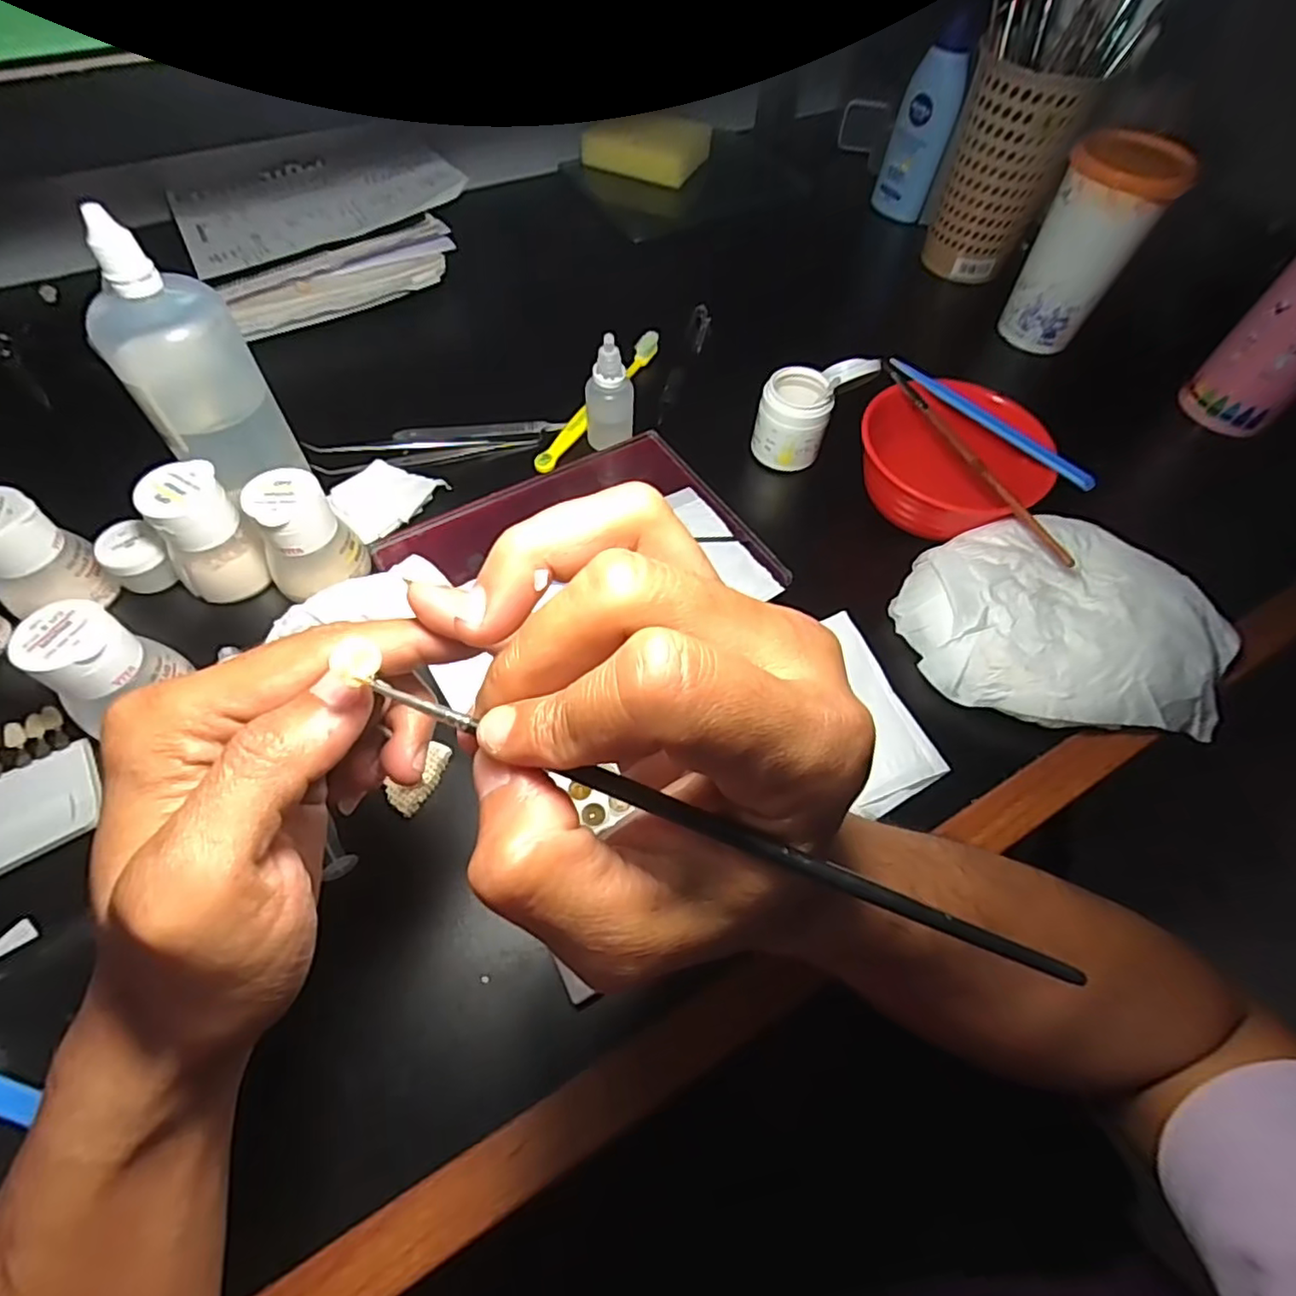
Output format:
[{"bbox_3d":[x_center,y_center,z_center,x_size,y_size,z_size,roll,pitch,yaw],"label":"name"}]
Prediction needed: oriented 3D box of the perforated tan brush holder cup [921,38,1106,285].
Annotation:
[{"bbox_3d":[0.284,-0.390,0.529,0.086,0.134,0.086,2,59,-3],"label":"perforated tan brush holder cup"}]

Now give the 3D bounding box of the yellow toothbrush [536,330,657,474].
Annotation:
[{"bbox_3d":[-0.032,-0.174,0.453,0.014,0.016,0.155,26,61,12],"label":"yellow toothbrush"}]

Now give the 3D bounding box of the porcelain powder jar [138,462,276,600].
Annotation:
[{"bbox_3d":[-0.233,-0.058,0.339,0.042,0.061,0.041,2,59,-3],"label":"porcelain powder jar"}]

